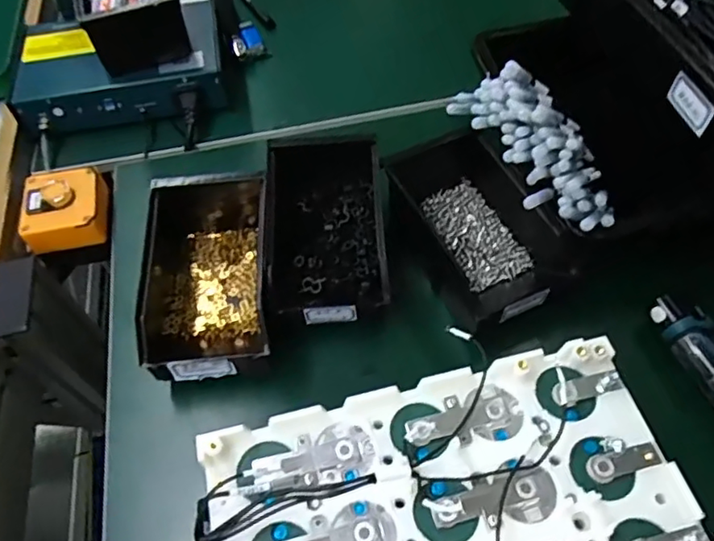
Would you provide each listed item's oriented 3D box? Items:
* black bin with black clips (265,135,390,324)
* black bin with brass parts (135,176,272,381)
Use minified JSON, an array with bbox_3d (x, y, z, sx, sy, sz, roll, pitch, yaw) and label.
[{"bbox_3d":[-0.026,-0.038,0.526,0.102,0.068,0.177,-3,55,2],"label":"black bin with black clips"},{"bbox_3d":[-0.127,-0.001,0.514,0.109,0.075,0.191,-10,56,-3],"label":"black bin with brass parts"}]

